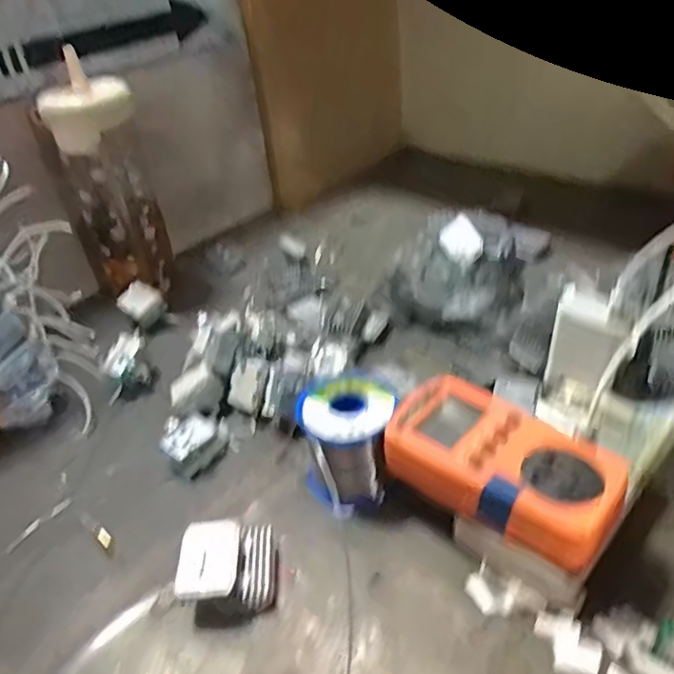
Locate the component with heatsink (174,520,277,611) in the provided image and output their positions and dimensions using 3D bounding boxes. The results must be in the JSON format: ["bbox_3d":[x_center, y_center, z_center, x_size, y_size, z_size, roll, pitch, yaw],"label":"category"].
[{"bbox_3d":[-0.064,0.134,0.354,0.052,0.032,0.048,-8,37,-1],"label":"component with heatsink"}]

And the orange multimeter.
[{"bbox_3d":[0.094,0.070,0.345,0.128,0.033,0.070,23,47,34],"label":"orange multimeter"}]

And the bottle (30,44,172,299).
[{"bbox_3d":[-0.218,-0.136,0.585,0.087,0.210,0.089,-20,39,-16],"label":"bottle"}]

